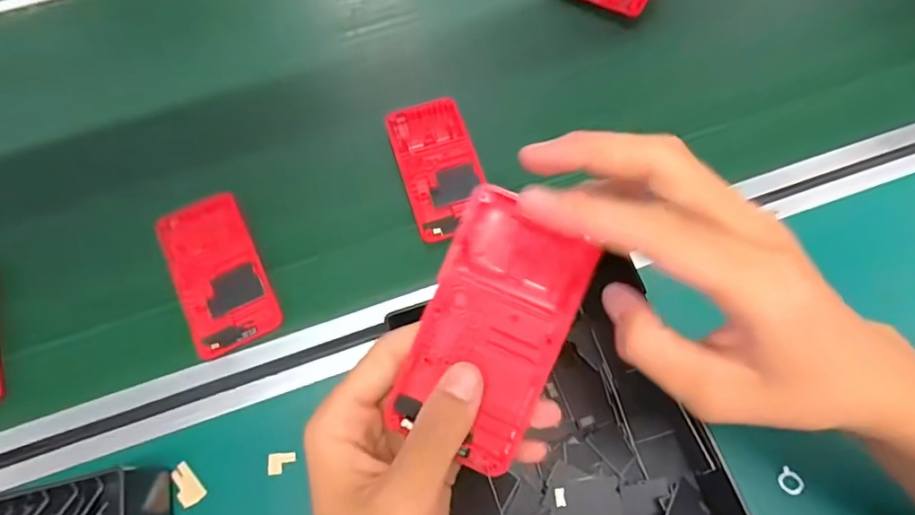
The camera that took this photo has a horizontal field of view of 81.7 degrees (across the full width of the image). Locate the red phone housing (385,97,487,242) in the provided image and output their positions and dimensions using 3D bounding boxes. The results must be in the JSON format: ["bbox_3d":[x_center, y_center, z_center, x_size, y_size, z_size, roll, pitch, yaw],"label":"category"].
[{"bbox_3d":[-0.015,-0.074,0.427,0.062,0.012,0.119,-16,67,-5],"label":"red phone housing"}]

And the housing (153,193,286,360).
[{"bbox_3d":[-0.180,0.010,0.397,0.063,0.012,0.121,-25,69,-8],"label":"housing"}]

